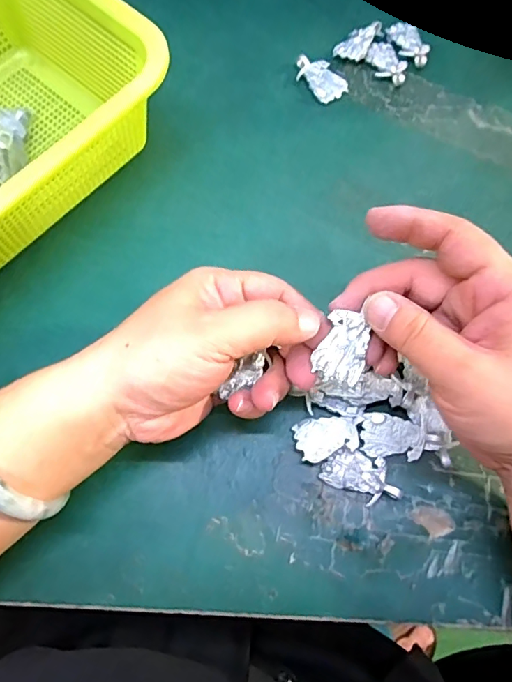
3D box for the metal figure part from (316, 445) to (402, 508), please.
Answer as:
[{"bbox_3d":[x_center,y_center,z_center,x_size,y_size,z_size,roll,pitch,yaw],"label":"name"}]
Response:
[{"bbox_3d":[0.057,0.072,0.261,0.040,0.005,0.024,28,74,11],"label":"metal figure part"}]

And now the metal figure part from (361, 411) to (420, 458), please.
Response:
[{"bbox_3d":[0.072,0.052,0.264,0.029,0.004,0.024,15,95,5],"label":"metal figure part"}]

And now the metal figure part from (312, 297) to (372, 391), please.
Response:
[{"bbox_3d":[0.042,0.004,0.232,0.019,0.006,0.032,14,96,7],"label":"metal figure part"}]

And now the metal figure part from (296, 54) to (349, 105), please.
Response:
[{"bbox_3d":[0.046,-0.192,0.356,0.027,0.009,0.041,-42,74,-12],"label":"metal figure part"}]

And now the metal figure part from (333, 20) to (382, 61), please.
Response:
[{"bbox_3d":[0.077,-0.224,0.365,0.022,0.008,0.040,34,75,13],"label":"metal figure part"}]

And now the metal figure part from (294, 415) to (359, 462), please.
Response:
[{"bbox_3d":[0.039,0.052,0.265,0.033,0.008,0.023,-11,70,-2],"label":"metal figure part"}]

